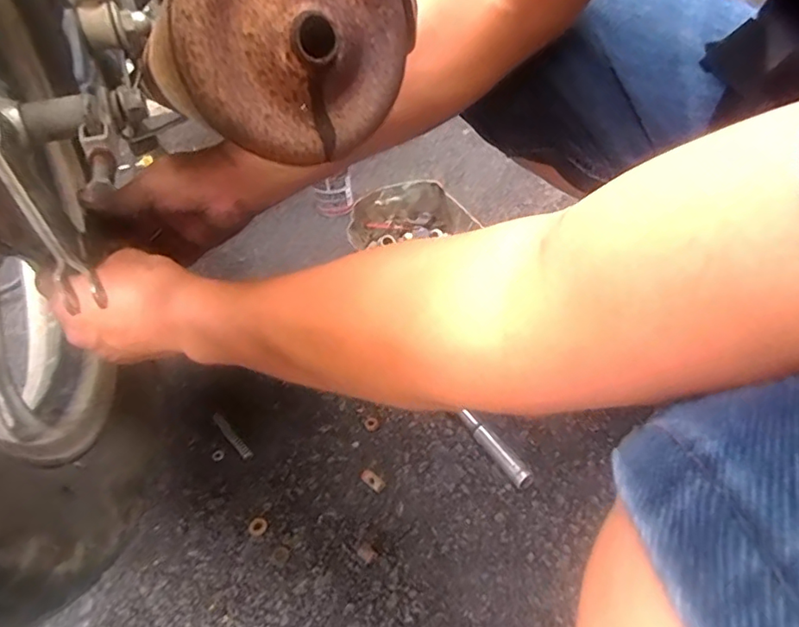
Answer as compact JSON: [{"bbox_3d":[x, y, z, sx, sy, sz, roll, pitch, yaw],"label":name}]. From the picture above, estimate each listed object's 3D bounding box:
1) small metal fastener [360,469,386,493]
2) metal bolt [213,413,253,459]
[{"bbox_3d":[-0.025,0.154,0.514,0.027,0.004,0.012,31,54,33],"label":"small metal fastener"},{"bbox_3d":[-0.175,0.126,0.576,0.010,0.004,0.071,-33,47,-27],"label":"metal bolt"}]

